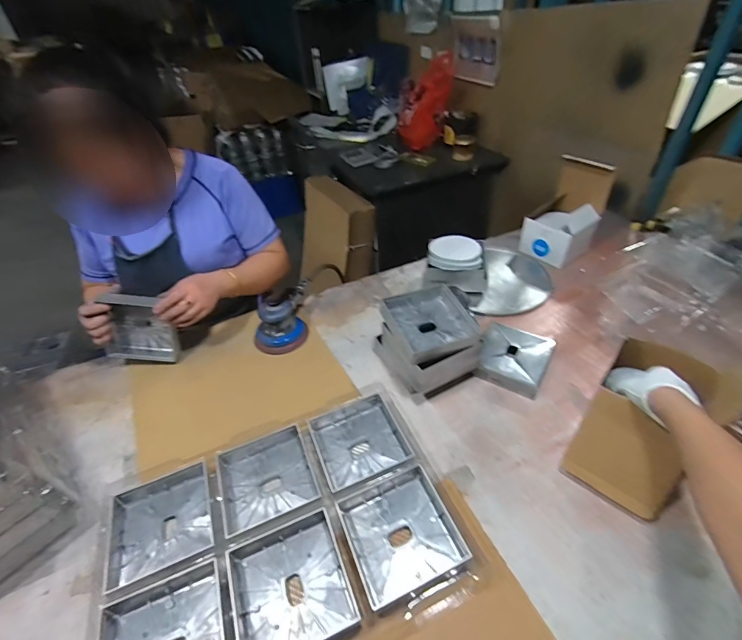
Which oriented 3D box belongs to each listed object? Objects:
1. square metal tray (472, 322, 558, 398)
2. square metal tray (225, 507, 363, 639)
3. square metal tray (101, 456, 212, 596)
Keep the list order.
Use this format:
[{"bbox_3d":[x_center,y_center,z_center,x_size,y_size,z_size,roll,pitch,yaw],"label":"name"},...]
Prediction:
[{"bbox_3d":[0.273,0.071,0.730,0.126,0.036,0.140,19,45,27],"label":"square metal tray"},{"bbox_3d":[-0.099,0.328,0.470,0.137,0.033,0.141,-18,41,-15],"label":"square metal tray"},{"bbox_3d":[-0.296,0.284,0.542,0.138,0.034,0.142,-19,41,-16],"label":"square metal tray"}]

